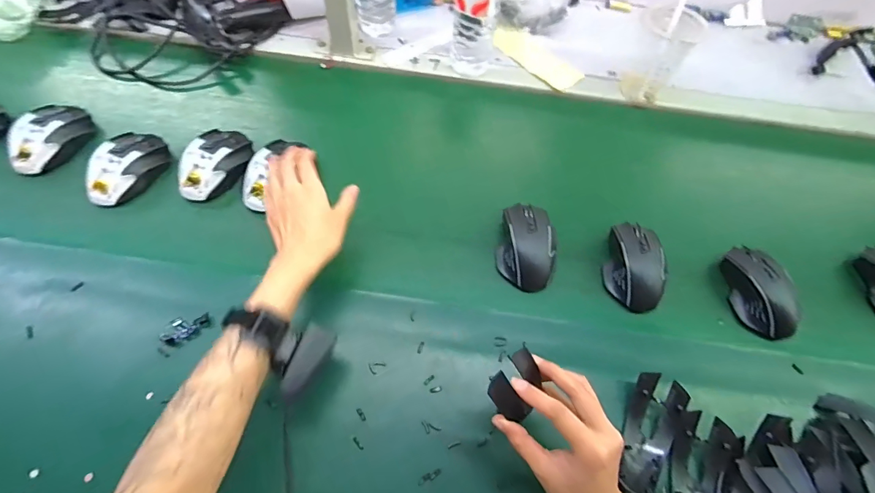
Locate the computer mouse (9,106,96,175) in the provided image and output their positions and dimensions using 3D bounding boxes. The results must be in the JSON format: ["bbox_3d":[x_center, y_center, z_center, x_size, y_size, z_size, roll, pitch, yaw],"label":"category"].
[{"bbox_3d":[-0.536,-0.153,0.596,0.064,0.037,0.117,28,62,12],"label":"computer mouse"}]

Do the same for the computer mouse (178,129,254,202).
[{"bbox_3d":[-0.300,-0.115,0.586,0.071,0.035,0.111,11,60,3],"label":"computer mouse"}]

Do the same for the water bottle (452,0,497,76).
[{"bbox_3d":[0.061,-0.364,0.640,0.067,0.228,0.068,8,60,1],"label":"water bottle"}]

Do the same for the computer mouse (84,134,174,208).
[{"bbox_3d":[-0.417,-0.109,0.577,0.067,0.034,0.114,28,62,12],"label":"computer mouse"}]

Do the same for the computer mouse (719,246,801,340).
[{"bbox_3d":[0.397,0.052,0.530,0.056,0.039,0.112,-8,61,-8],"label":"computer mouse"}]

